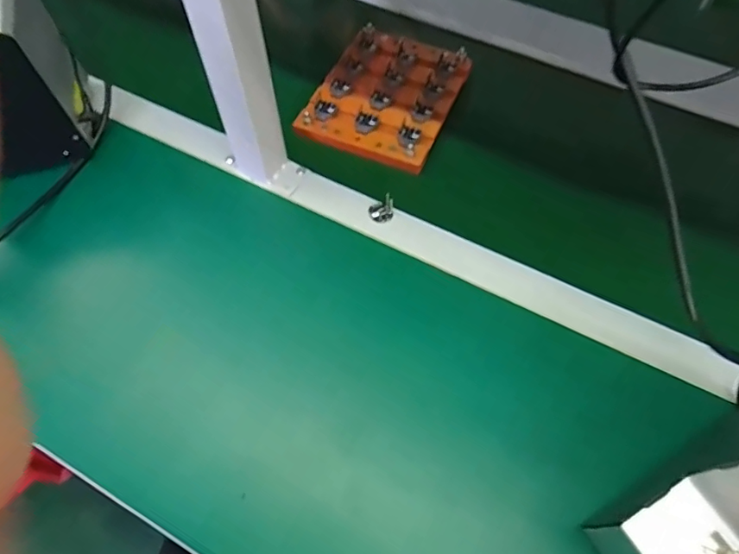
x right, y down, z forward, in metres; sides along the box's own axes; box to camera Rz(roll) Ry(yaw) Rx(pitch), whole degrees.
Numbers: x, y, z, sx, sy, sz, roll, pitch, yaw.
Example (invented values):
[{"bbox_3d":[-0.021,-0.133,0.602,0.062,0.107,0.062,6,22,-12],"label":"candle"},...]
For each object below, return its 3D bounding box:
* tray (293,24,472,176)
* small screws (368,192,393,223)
[{"bbox_3d":[0.021,-0.208,0.589,0.142,0.016,0.186,21,61,12],"label":"tray"},{"bbox_3d":[0.011,-0.069,0.510,0.023,0.027,0.019,1,59,0],"label":"small screws"}]

